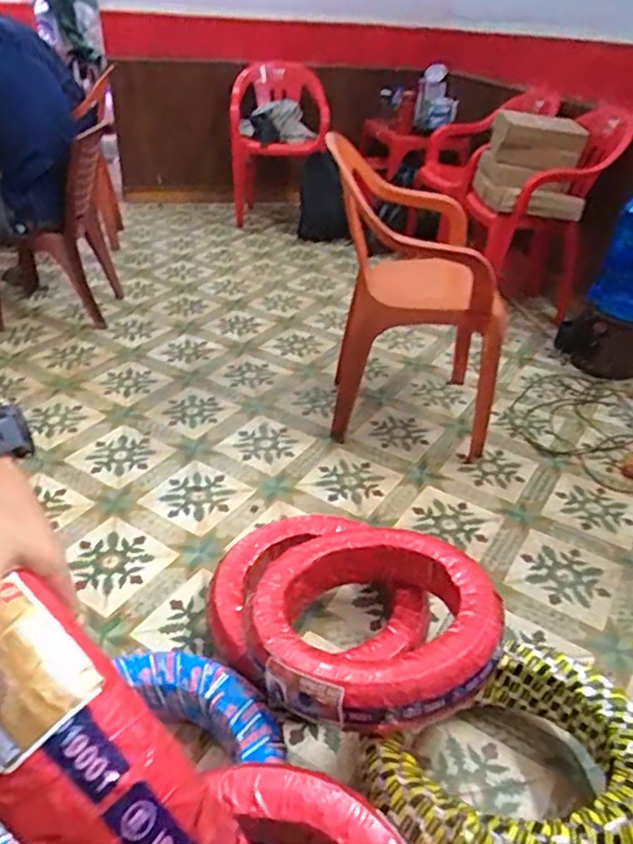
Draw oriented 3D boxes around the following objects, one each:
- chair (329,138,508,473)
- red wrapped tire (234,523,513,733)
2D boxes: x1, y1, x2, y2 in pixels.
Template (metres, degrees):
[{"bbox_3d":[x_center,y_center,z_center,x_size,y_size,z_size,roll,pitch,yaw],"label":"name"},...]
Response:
[{"bbox_3d":[0.266,-0.327,1.681,0.466,0.728,0.535,7,36,6],"label":"chair"},{"bbox_3d":[0.098,0.332,1.057,0.418,0.112,0.418,-5,24,2],"label":"red wrapped tire"}]

